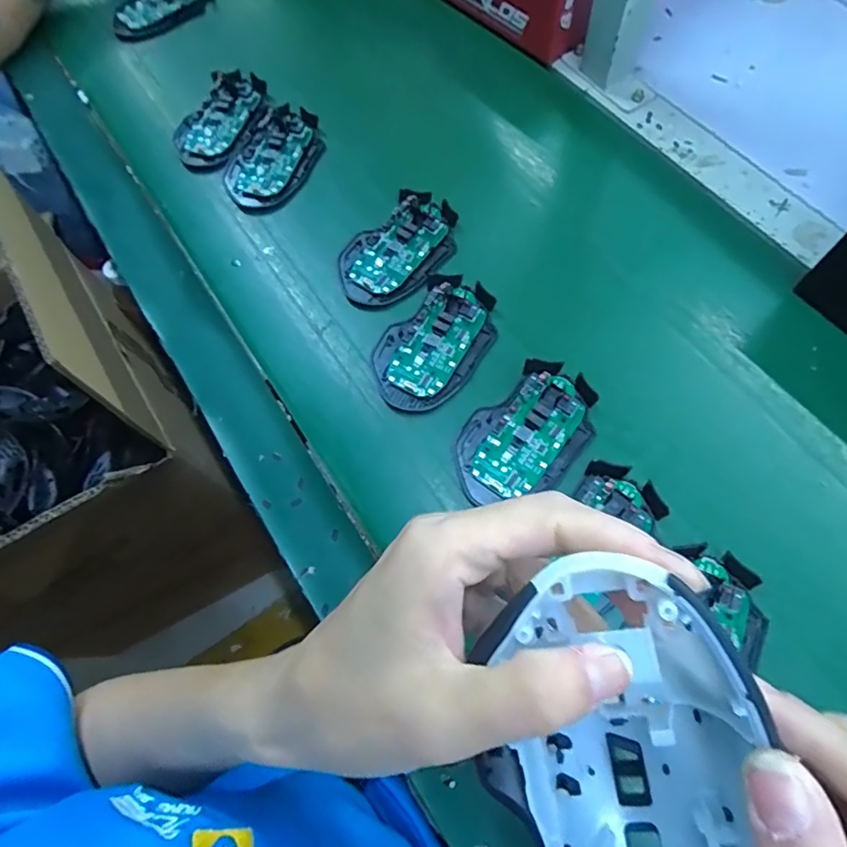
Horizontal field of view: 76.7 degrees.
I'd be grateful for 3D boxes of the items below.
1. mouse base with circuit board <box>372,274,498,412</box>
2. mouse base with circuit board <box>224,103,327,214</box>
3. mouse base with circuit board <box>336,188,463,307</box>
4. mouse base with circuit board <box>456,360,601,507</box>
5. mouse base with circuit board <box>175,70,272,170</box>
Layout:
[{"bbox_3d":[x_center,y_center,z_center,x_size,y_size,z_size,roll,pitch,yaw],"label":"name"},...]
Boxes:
[{"bbox_3d":[0.008,-0.062,0.404,0.072,0.016,0.111,34,72,16],"label":"mouse base with circuit board"},{"bbox_3d":[-0.136,-0.243,0.488,0.069,0.015,0.113,26,71,14],"label":"mouse base with circuit board"},{"bbox_3d":[-0.020,-0.144,0.440,0.110,0.019,0.070,-41,71,-14],"label":"mouse base with circuit board"},{"bbox_3d":[0.072,0.006,0.371,0.074,0.014,0.112,36,73,17],"label":"mouse base with circuit board"},{"bbox_3d":[-0.192,-0.293,0.506,0.069,0.015,0.111,19,69,11],"label":"mouse base with circuit board"}]

